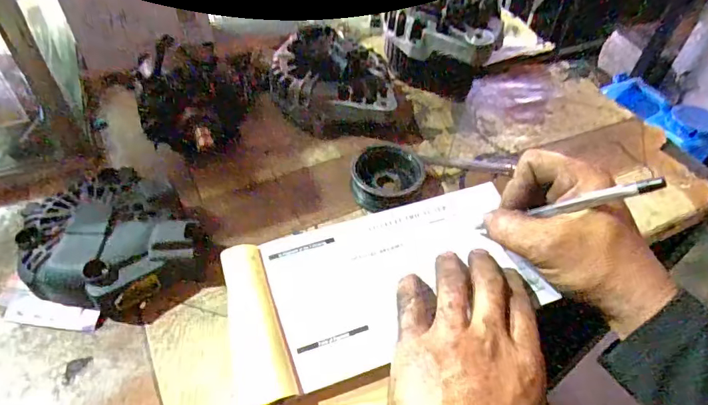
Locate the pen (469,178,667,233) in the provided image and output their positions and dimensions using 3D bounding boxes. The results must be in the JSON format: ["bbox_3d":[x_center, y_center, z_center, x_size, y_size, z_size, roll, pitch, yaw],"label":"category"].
[{"bbox_3d":[0.137,0.005,0.306,0.008,0.131,0.005,48,52,-16],"label":"pen"}]

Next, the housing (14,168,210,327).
[{"bbox_3d":[-0.179,0.029,0.330,0.124,0.040,0.108,33,55,23],"label":"housing"}]

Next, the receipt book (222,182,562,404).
[{"bbox_3d":[0.027,0.065,0.325,0.229,0.017,0.132,-14,60,-14],"label":"receipt book"}]

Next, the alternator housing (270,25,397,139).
[{"bbox_3d":[-0.023,-0.125,0.452,0.120,0.067,0.126,-6,50,-8],"label":"alternator housing"}]

